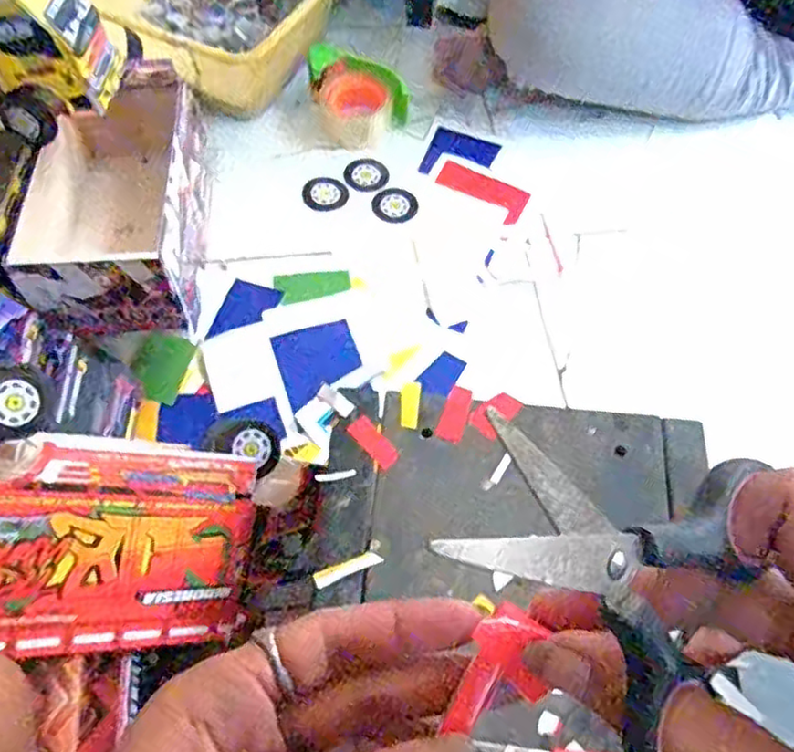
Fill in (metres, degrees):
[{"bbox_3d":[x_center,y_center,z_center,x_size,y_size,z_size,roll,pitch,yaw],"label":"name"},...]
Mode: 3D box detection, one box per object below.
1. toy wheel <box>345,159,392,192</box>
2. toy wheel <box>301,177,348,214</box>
[{"bbox_3d":[-0.039,-0.258,0.884,0.055,0.006,0.054,1,63,-2],"label":"toy wheel"},{"bbox_3d":[-0.091,-0.230,0.862,0.054,0.007,0.054,1,63,-2],"label":"toy wheel"}]

